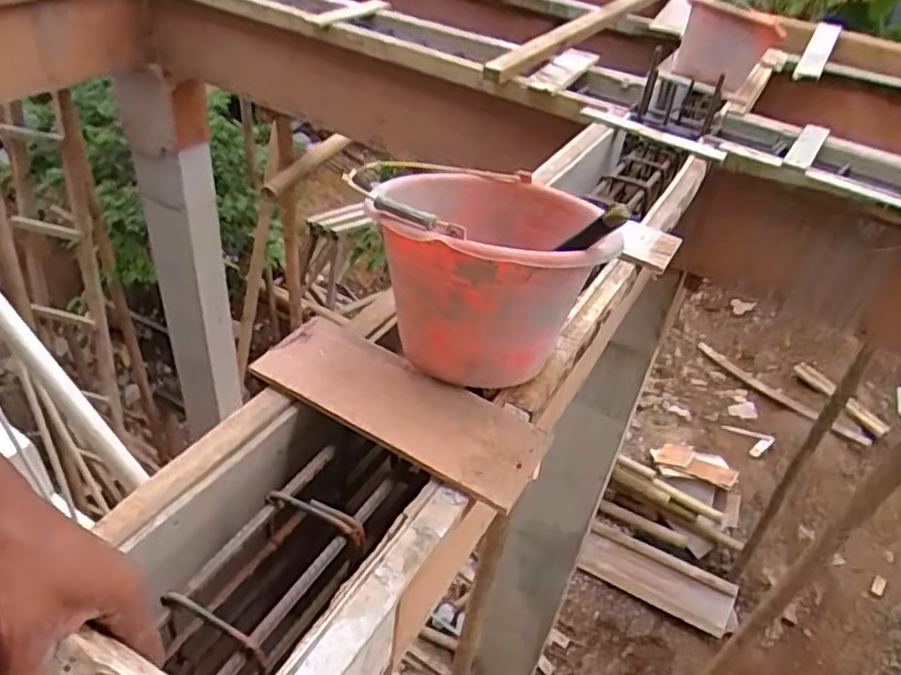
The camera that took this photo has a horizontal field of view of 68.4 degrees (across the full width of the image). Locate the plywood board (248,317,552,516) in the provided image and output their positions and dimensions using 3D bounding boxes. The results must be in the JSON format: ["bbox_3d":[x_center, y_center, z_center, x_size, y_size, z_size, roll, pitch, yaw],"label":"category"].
[{"bbox_3d":[-0.059,0.073,0.770,0.341,0.016,0.126,25,45,17],"label":"plywood board"}]

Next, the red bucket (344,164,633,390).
[{"bbox_3d":[0.040,-0.093,0.843,0.255,0.220,0.290,5,39,-2],"label":"red bucket"}]

